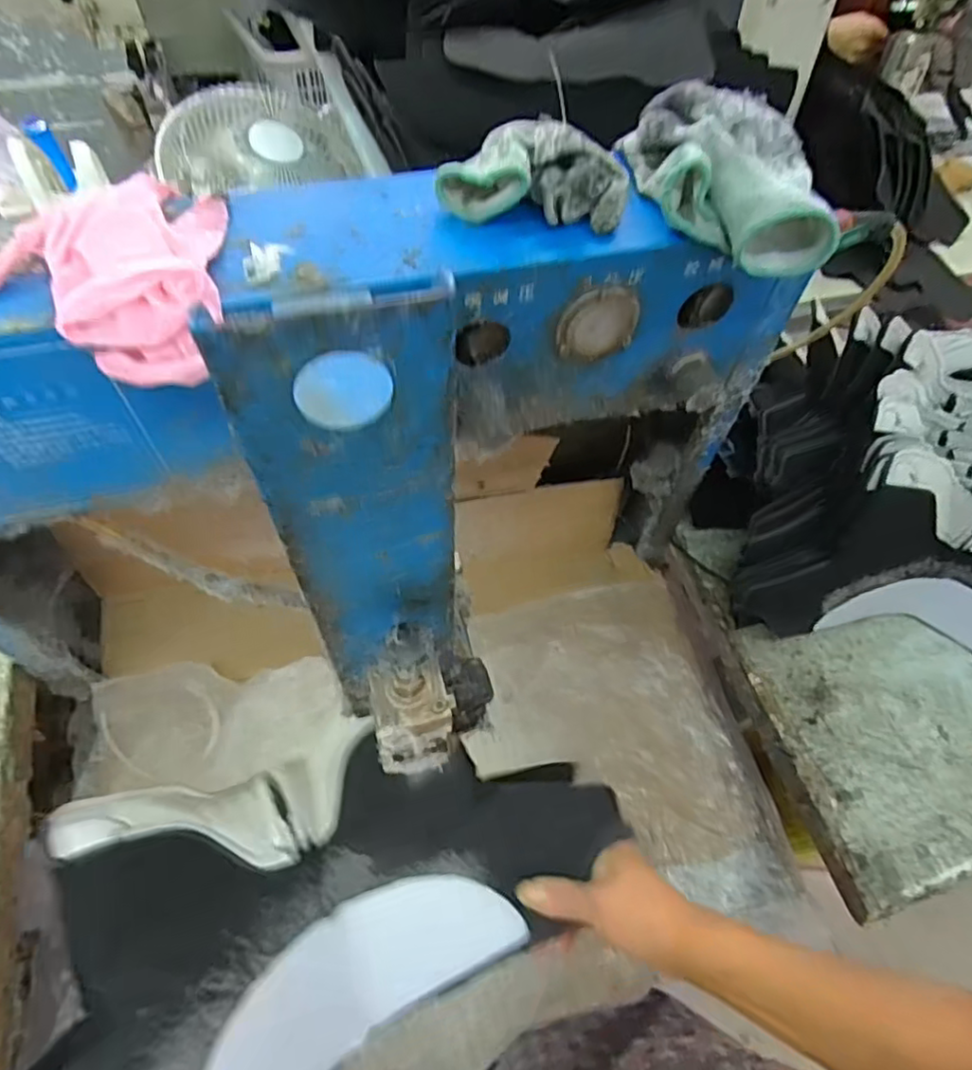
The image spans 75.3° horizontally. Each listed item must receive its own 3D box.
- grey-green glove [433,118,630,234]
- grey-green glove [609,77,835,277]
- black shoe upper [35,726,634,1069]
[{"bbox_3d":[0.031,-0.216,0.383,0.102,0.039,0.065,26,61,13],"label":"grey-green glove"},{"bbox_3d":[0.155,-0.230,0.404,0.104,0.053,0.139,-4,59,-5],"label":"grey-green glove"},{"bbox_3d":[-0.083,0.215,0.368,0.342,0.105,0.189,-17,61,-13],"label":"black shoe upper"}]

